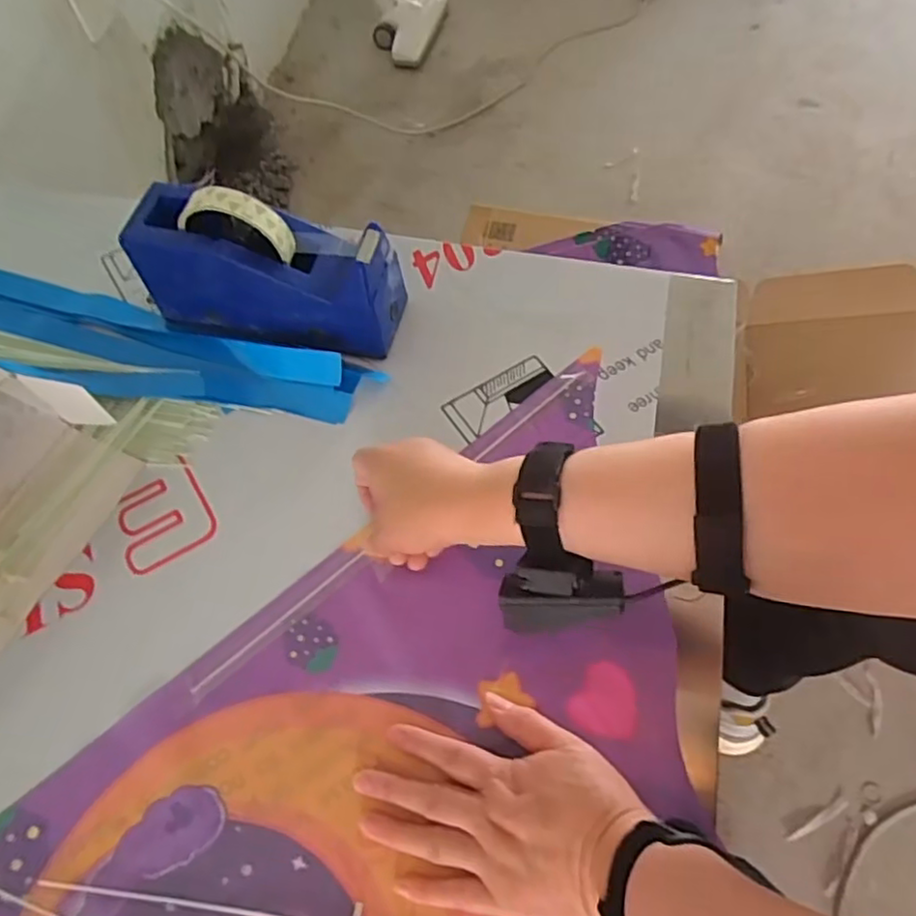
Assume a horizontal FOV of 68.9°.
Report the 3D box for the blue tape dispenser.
[{"bbox_3d":[-0.150,-0.147,0.527,0.201,0.118,0.071,10,64,7],"label":"blue tape dispenser"}]

